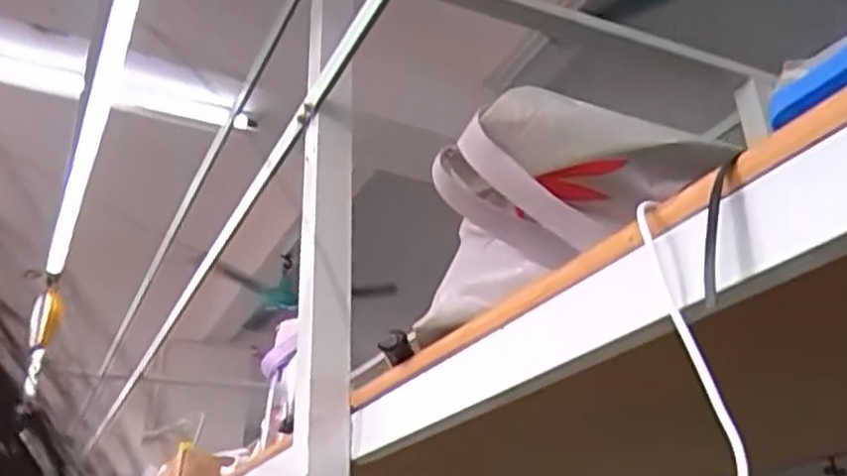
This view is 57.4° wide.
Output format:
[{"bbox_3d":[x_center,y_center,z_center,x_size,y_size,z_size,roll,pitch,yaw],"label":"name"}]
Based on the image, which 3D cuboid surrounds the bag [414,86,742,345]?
[{"bbox_3d":[0.096,-0.023,0.542,0.177,0.135,0.128,0,-26,-5],"label":"bag"}]

